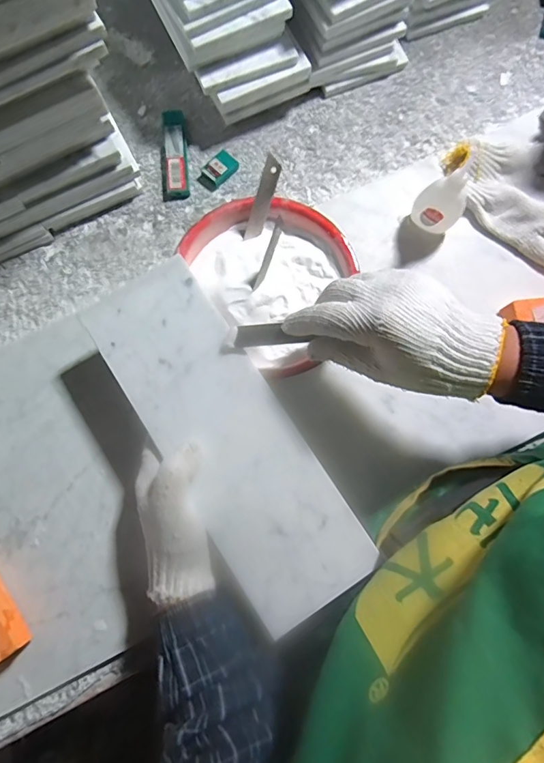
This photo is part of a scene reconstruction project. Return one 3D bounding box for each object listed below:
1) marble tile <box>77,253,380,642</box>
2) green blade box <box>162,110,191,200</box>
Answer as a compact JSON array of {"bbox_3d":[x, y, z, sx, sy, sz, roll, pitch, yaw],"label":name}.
[{"bbox_3d":[-0.039,0.040,0.360,0.100,0.009,0.298,-33,81,-6],"label":"marble tile"},{"bbox_3d":[-0.102,-0.243,0.475,0.023,0.015,0.097,-4,80,-2],"label":"green blade box"}]

